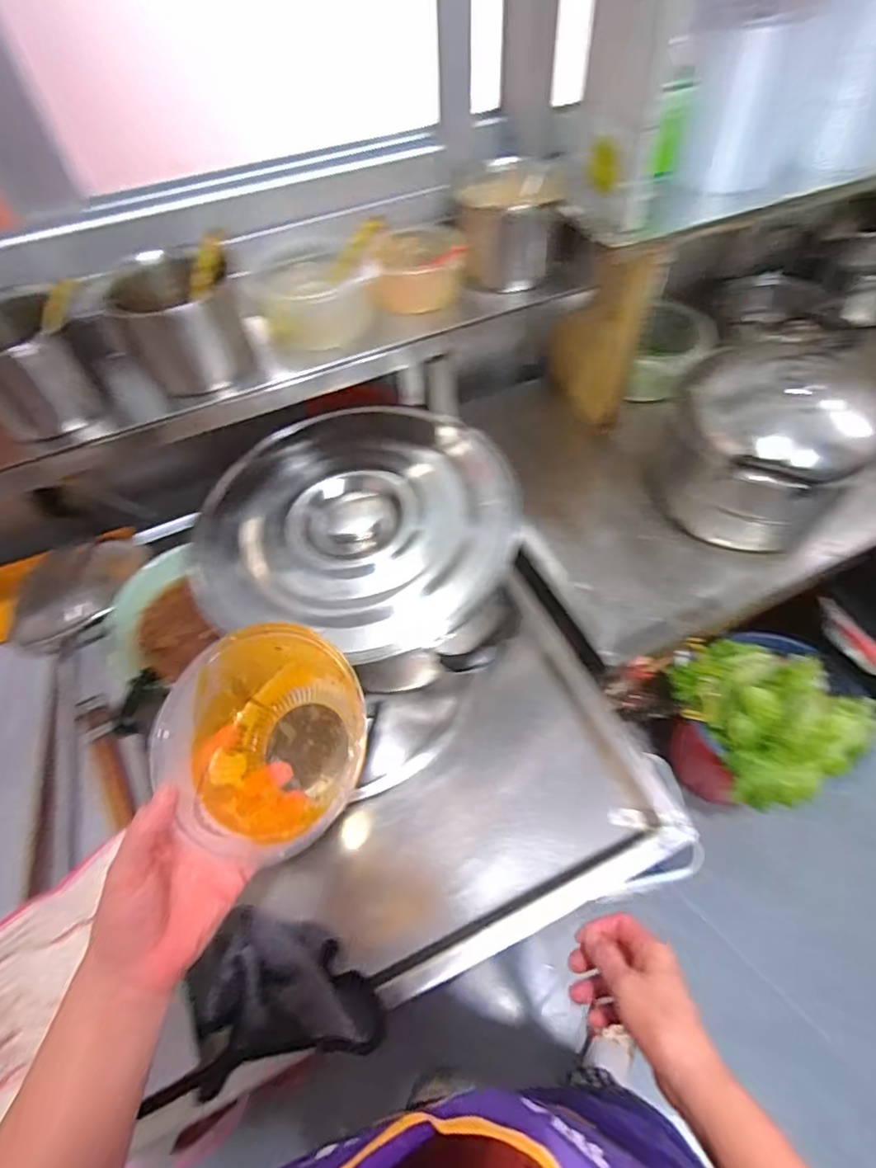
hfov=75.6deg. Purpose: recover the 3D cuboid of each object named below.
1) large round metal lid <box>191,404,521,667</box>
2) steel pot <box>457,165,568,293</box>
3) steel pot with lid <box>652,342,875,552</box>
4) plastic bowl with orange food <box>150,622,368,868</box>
[{"bbox_3d":[-0.083,-0.086,0.650,0.344,0.061,0.340,-2,55,3],"label":"large round metal lid"},{"bbox_3d":[0.088,-0.427,0.679,0.125,0.095,0.108,4,56,7],"label":"steel pot"},{"bbox_3d":[0.398,-0.160,0.716,0.224,0.192,0.198,36,65,25],"label":"steel pot with lid"},{"bbox_3d":[-0.123,0.112,0.391,0.134,0.091,0.143,-2,55,3],"label":"plastic bowl with orange food"}]

